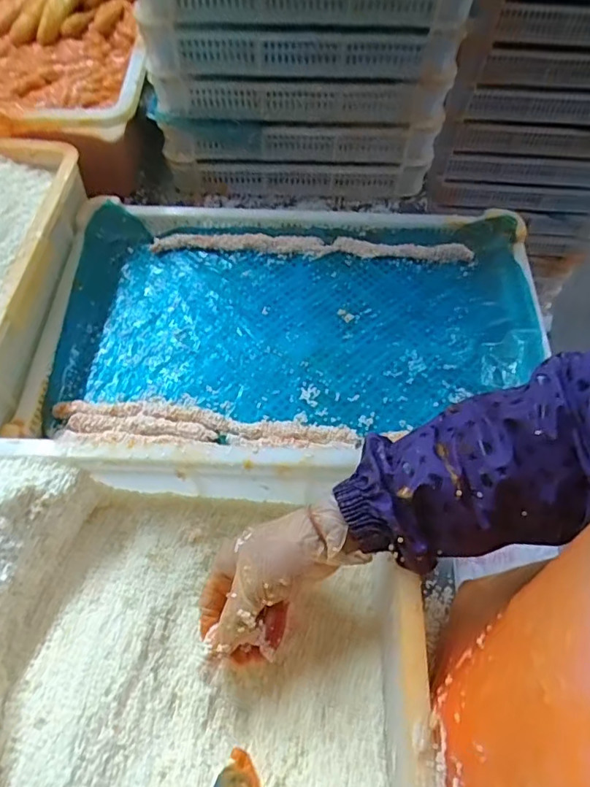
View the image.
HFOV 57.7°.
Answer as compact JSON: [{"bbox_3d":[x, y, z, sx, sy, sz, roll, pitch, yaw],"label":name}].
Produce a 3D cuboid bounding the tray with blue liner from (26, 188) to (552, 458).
[{"bbox_3d":[0.002,-0.110,0.707,0.615,0.067,0.379,2,55,2],"label":"tray with blue liner"}]

